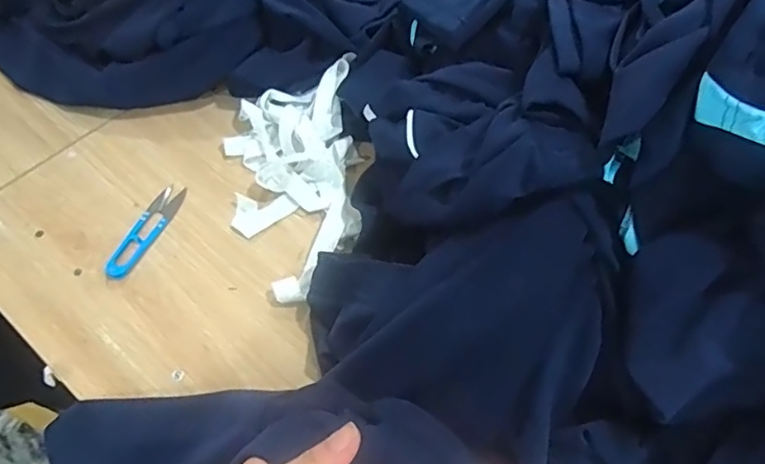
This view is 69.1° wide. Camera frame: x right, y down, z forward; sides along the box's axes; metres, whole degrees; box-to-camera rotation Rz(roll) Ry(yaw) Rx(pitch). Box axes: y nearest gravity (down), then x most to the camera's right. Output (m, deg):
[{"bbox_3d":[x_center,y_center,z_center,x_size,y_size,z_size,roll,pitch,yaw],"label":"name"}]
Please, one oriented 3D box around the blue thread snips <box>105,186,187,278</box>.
[{"bbox_3d":[-0.252,-0.002,0.592,0.031,0.007,0.122,22,61,9],"label":"blue thread snips"}]

